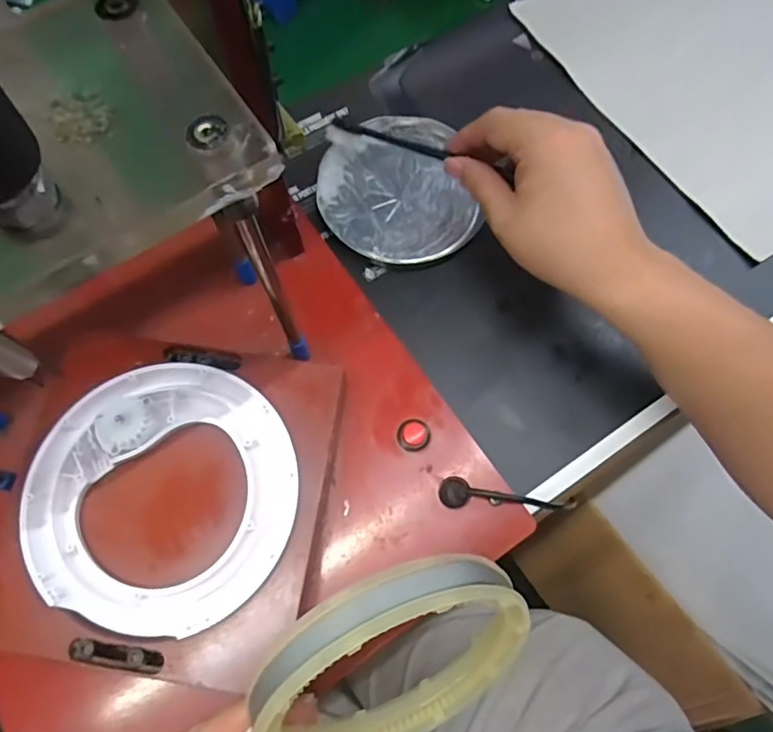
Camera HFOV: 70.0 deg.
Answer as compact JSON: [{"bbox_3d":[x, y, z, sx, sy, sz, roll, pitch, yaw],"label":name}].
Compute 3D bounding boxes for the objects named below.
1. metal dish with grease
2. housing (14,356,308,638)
[{"bbox_3d":[0.006,-0.136,0.427,0.112,0.015,0.123,0,69,1],"label":"metal dish with grease"},{"bbox_3d":[-0.113,0.063,0.277,0.133,0.013,0.133,0,69,1],"label":"housing"}]

